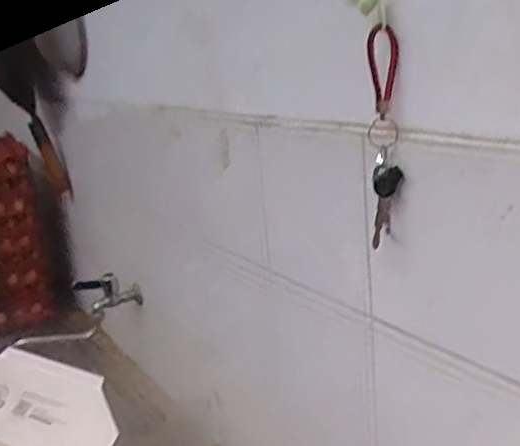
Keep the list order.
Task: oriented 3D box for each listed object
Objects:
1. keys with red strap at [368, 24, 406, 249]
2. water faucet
[{"bbox_3d":[0.118,-0.079,0.588,0.029,0.199,0.020,-2,17,12],"label":"keys with red strap"},{"bbox_3d":[-0.318,0.153,1.327,0.134,0.092,0.038,-15,19,-31],"label":"water faucet"}]

